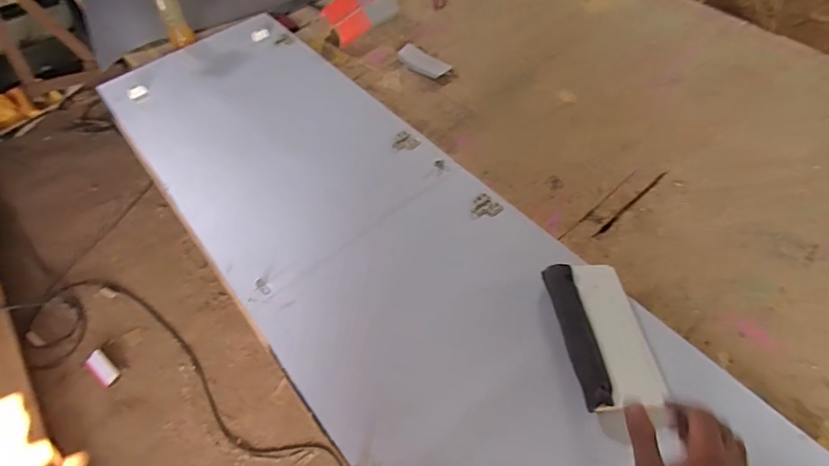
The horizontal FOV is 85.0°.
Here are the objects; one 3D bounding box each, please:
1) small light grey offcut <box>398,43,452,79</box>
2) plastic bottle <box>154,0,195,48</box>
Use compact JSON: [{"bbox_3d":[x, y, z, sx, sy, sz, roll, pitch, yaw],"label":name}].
[{"bbox_3d":[0.016,-0.412,1.091,0.137,0.014,0.066,33,62,25],"label":"small light grey offcut"},{"bbox_3d":[-0.618,-0.556,1.143,0.061,0.184,0.063,-28,58,-15],"label":"plastic bottle"}]

